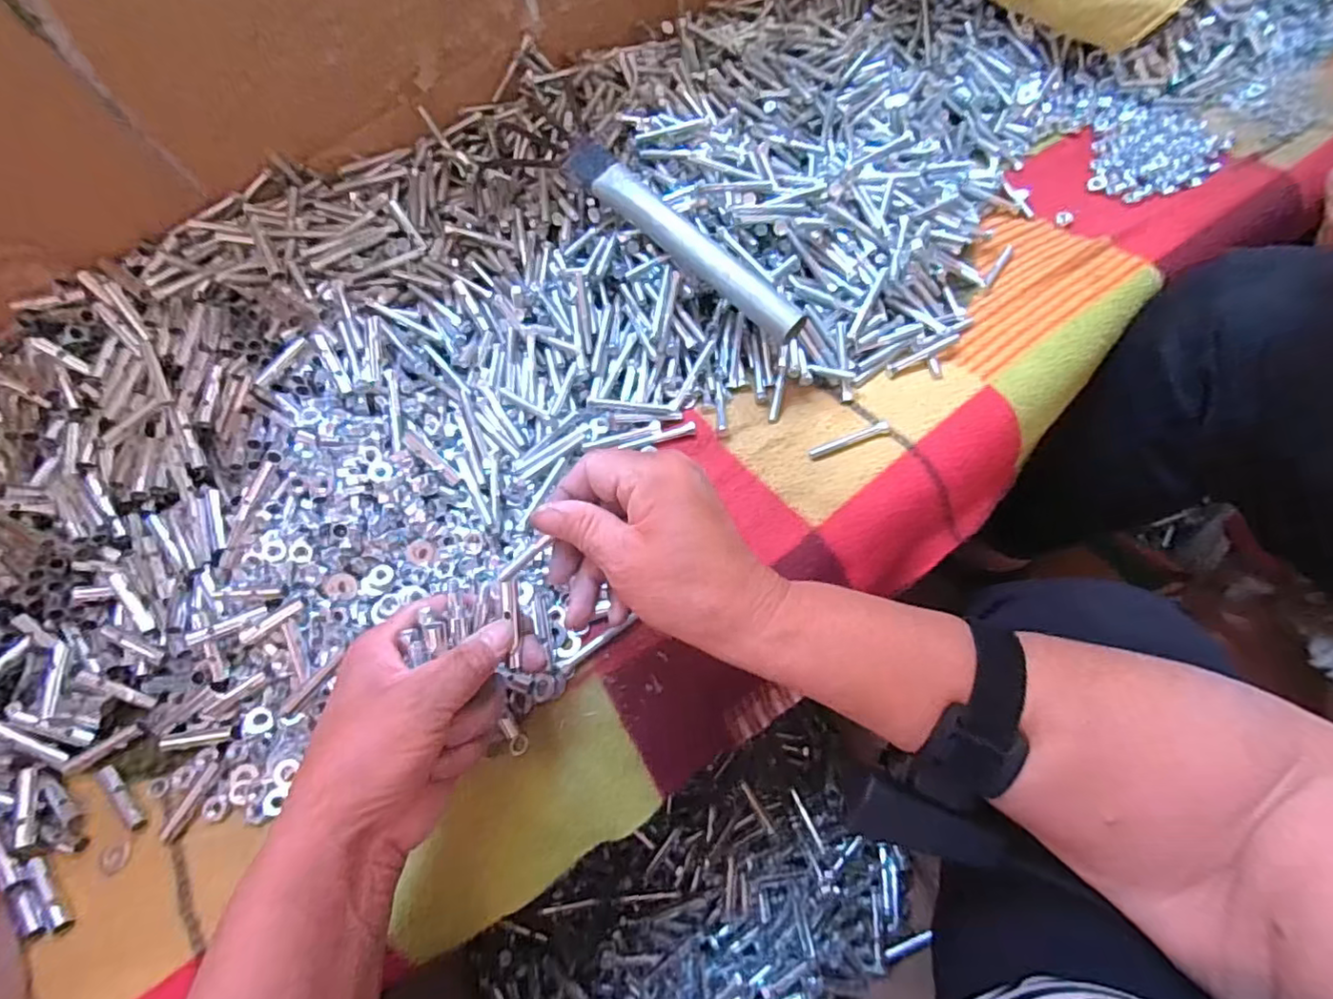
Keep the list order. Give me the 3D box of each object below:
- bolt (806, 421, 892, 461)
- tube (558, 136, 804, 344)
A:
[{"bbox_3d":[0.127,-0.041,0.427,0.057,0.005,0.010,-21,63,6],"label":"bolt"},{"bbox_3d":[0.008,-0.182,0.425,0.025,0.032,0.214,-39,68,-16],"label":"tube"}]

